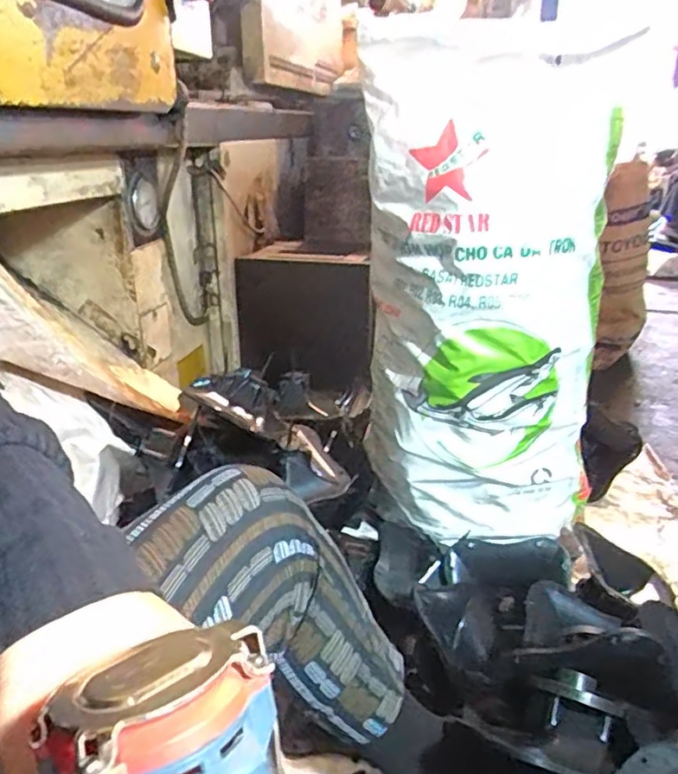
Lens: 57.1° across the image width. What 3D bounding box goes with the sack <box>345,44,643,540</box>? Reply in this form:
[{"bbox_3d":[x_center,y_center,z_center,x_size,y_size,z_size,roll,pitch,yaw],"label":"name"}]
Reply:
[{"bbox_3d":[0.205,-0.111,0.986,0.274,0.717,0.319,-22,30,-40],"label":"sack"}]

